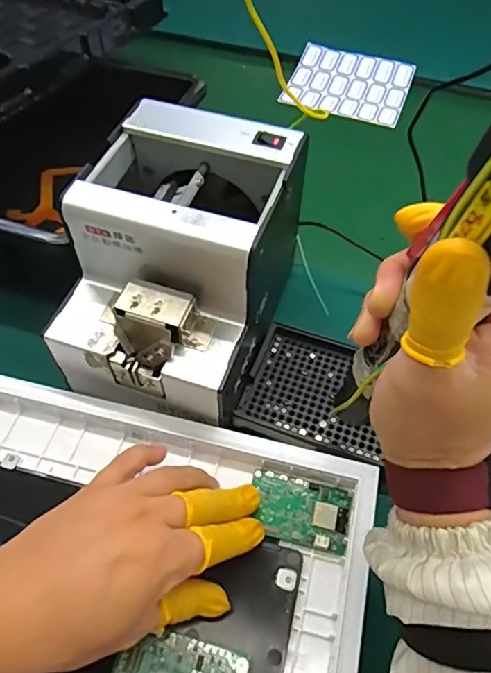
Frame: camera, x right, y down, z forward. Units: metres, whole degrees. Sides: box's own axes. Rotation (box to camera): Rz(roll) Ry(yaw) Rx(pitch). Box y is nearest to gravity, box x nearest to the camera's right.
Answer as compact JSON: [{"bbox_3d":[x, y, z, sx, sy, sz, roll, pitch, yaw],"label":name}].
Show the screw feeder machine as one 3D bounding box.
[{"bbox_3d":[-0.045,-0.052,0.366,0.127,0.122,0.175,17,55,10],"label":"screw feeder machine"}]

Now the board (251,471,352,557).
[{"bbox_3d":[0.034,0.110,0.329,0.062,0.006,0.039,13,55,8],"label":"board"}]

